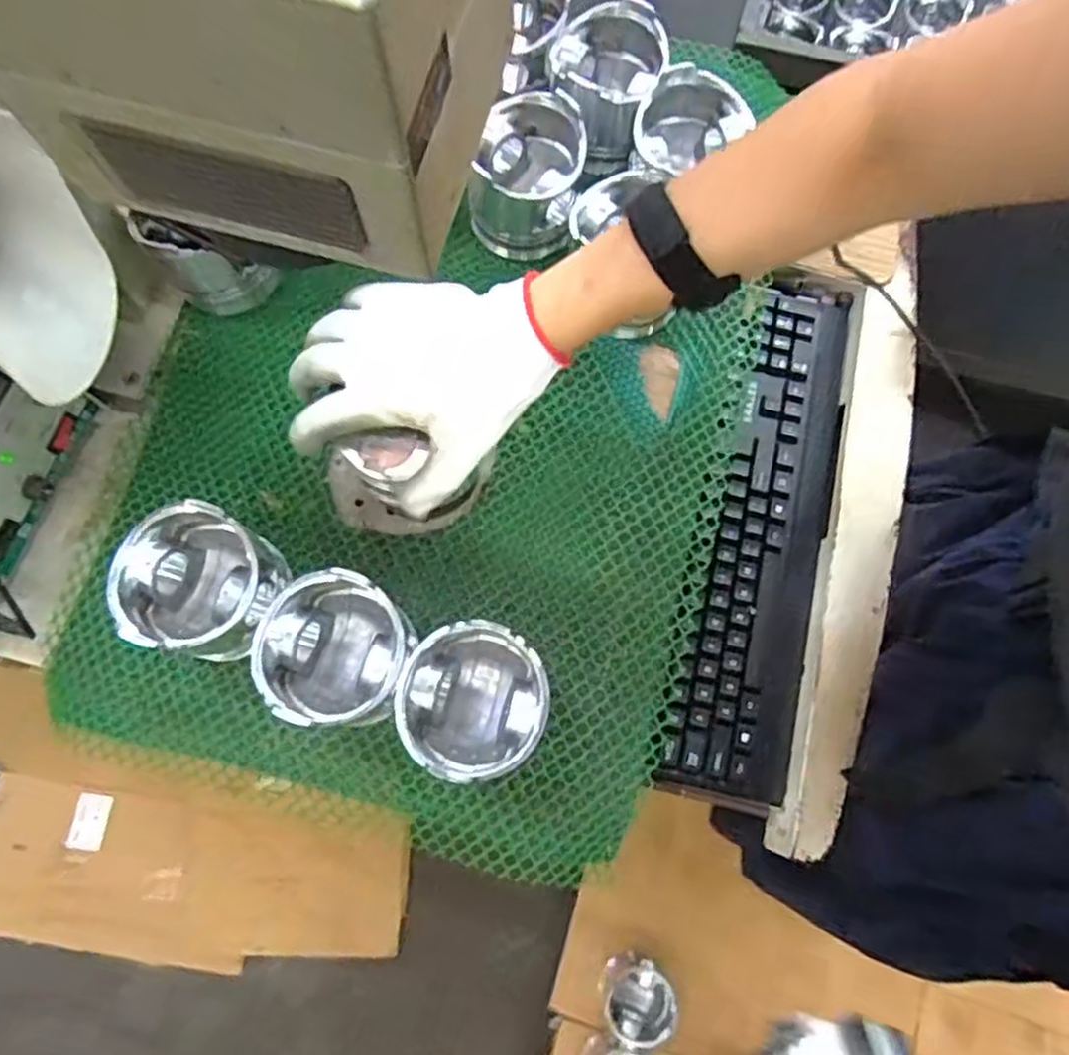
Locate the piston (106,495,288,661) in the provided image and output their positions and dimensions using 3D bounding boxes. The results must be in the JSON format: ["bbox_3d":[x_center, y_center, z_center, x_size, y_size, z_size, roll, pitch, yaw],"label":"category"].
[{"bbox_3d":[-0.214,0.037,0.499,0.086,0.069,0.089,0,74,0],"label":"piston"}]

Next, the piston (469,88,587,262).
[{"bbox_3d":[-0.006,-0.272,0.599,0.087,0.080,0.088,7,74,2],"label":"piston"}]

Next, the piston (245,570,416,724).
[{"bbox_3d":[-0.123,0.079,0.484,0.087,0.074,0.085,0,74,0],"label":"piston"}]

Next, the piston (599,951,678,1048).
[{"bbox_3d":[0.135,0.626,1.021,0.093,0.092,0.096,-17,75,-5],"label":"piston"}]

